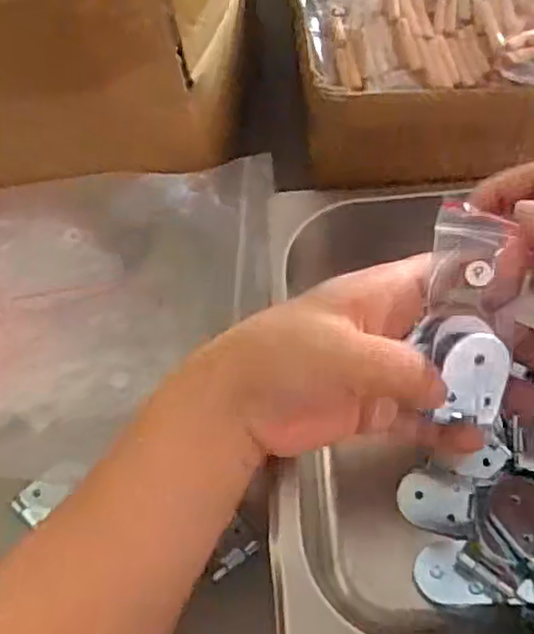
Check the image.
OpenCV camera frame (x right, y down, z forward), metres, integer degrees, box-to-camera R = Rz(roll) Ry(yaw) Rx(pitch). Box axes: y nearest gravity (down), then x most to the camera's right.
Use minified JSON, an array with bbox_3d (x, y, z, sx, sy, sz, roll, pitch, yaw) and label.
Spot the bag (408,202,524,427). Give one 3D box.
[{"bbox_3d":[0.088,0.001,0.293,0.038,0.019,0.095,-6,104,-2],"label":"bag"}]

